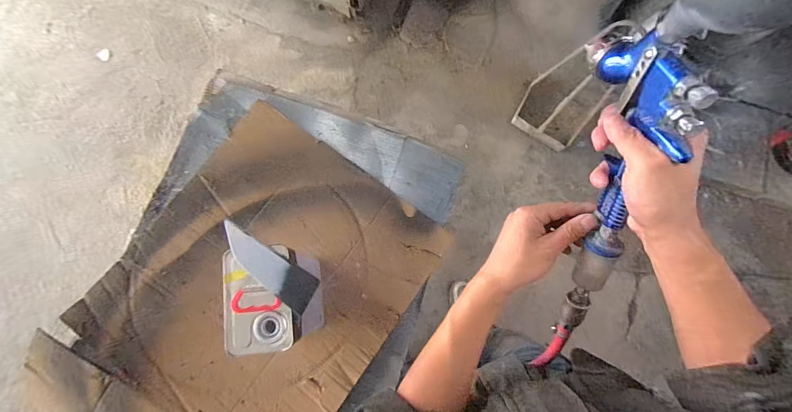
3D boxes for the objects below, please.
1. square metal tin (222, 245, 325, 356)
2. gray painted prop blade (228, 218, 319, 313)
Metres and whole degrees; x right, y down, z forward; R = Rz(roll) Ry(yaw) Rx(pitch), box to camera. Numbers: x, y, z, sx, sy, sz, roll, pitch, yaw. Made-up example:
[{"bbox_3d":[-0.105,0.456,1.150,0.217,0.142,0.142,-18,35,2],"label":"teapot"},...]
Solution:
[{"bbox_3d":[-0.223,0.178,0.684,0.120,0.272,0.168,-5,78,-2],"label":"square metal tin"},{"bbox_3d":[-0.216,0.097,0.565,0.188,0.022,0.056,32,80,6],"label":"gray painted prop blade"}]

